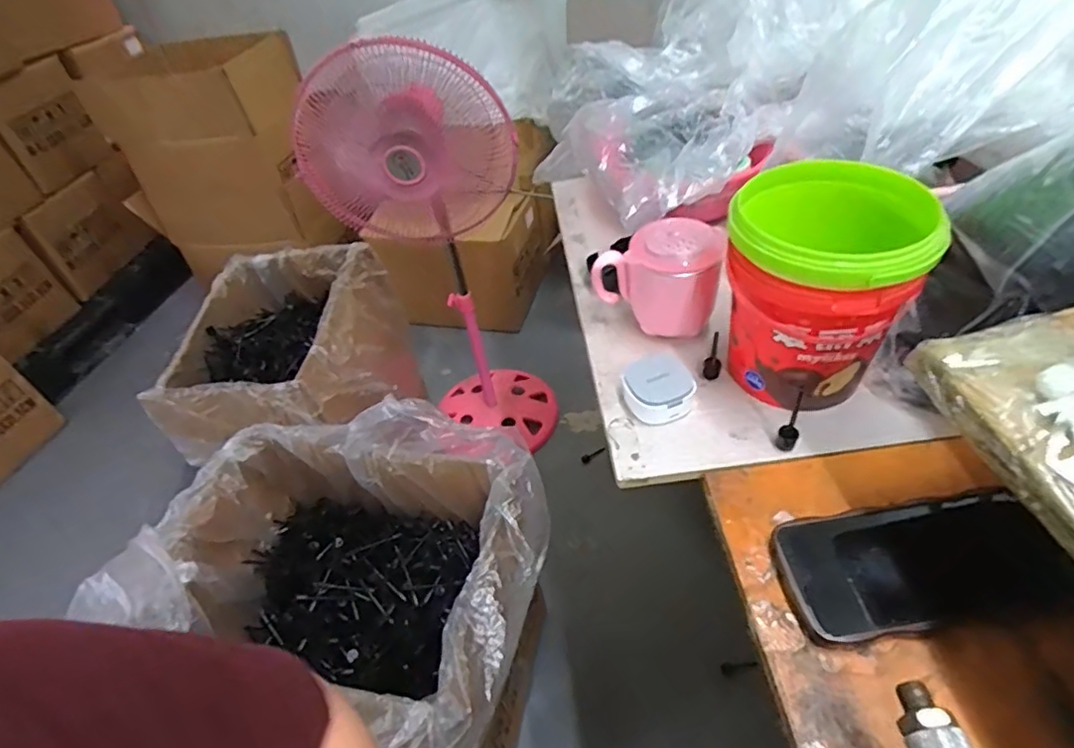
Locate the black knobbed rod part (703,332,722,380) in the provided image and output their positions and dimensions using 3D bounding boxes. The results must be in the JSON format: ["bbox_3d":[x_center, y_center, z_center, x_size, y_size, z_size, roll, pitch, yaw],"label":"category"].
[{"bbox_3d":[0.158,-0.019,0.527,0.015,0.008,0.061,6,45,15],"label":"black knobbed rod part"}]

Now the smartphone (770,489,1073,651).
[{"bbox_3d":[0.237,0.119,0.369,0.161,0.017,0.077,-8,43,0],"label":"smartphone"}]

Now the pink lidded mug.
[{"bbox_3d":[0.110,-0.093,0.540,0.114,0.094,0.072,8,47,17],"label":"pink lidded mug"}]

